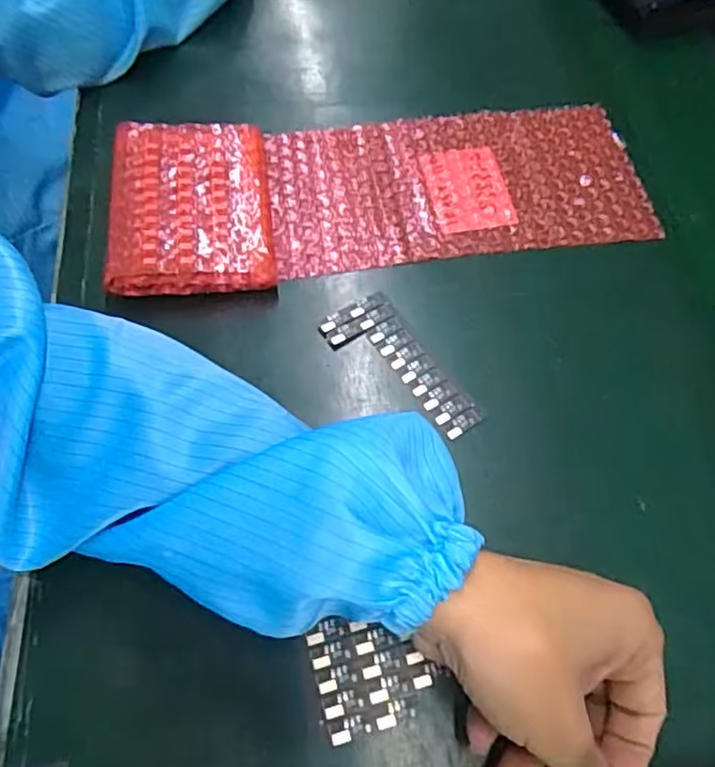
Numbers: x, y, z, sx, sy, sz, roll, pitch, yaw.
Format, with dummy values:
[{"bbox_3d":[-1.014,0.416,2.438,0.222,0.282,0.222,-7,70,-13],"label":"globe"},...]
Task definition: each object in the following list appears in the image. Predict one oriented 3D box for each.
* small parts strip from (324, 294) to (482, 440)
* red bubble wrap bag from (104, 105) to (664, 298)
[{"bbox_3d":[0.023,-0.008,0.356,0.042,0.004,0.099,-30,66,-18],"label":"small parts strip"},{"bbox_3d":[0.018,-0.127,0.415,0.333,0.024,0.130,-7,61,-7],"label":"red bubble wrap bag"}]

